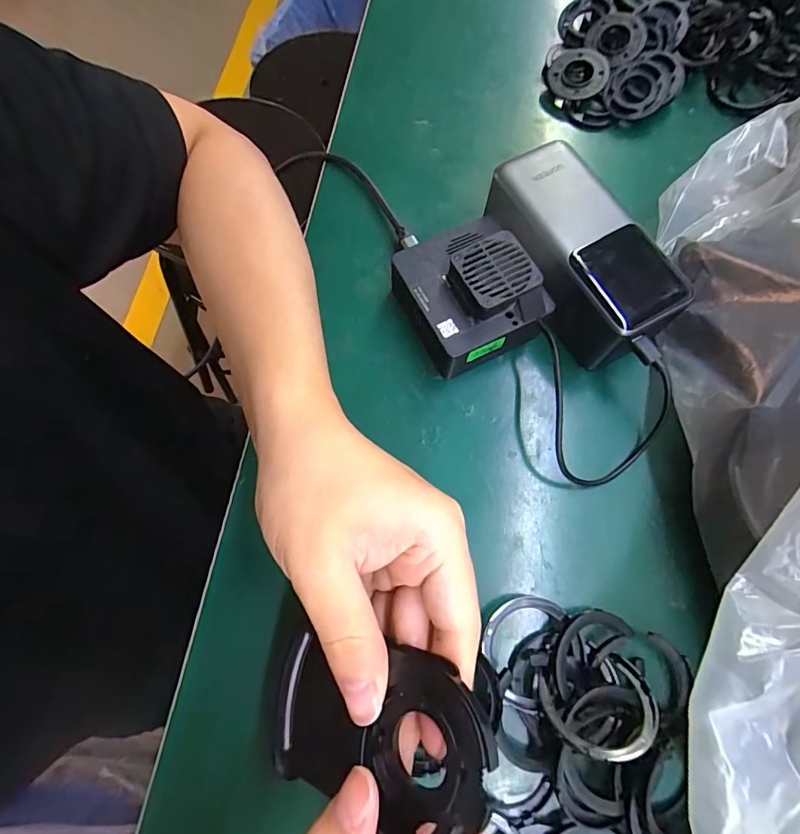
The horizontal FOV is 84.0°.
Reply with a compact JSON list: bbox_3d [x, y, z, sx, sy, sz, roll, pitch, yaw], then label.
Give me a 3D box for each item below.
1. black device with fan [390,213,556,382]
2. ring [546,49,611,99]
[{"bbox_3d":[0.039,-0.075,0.271,0.075,0.047,0.083,-31,73,-8],"label":"black device with fan"},{"bbox_3d":[0.140,-0.271,0.350,0.045,0.009,0.042,26,98,19],"label":"ring"}]

